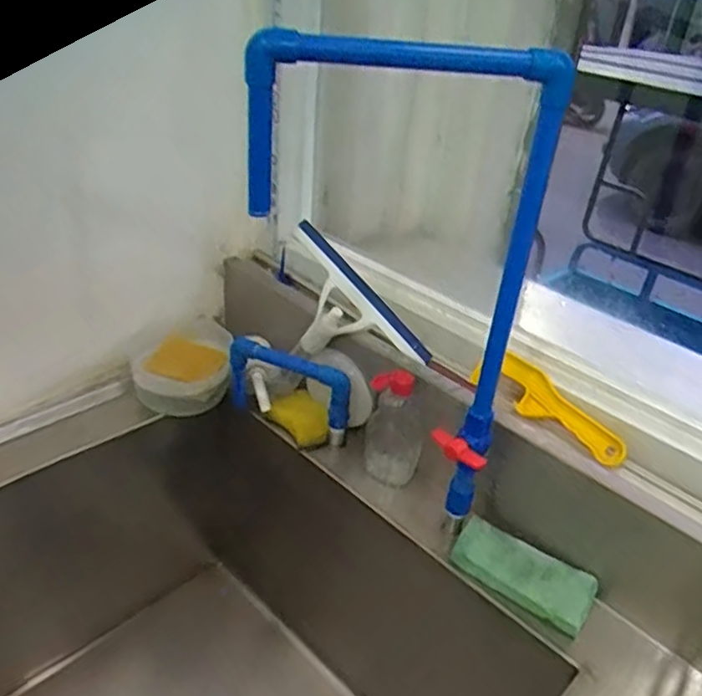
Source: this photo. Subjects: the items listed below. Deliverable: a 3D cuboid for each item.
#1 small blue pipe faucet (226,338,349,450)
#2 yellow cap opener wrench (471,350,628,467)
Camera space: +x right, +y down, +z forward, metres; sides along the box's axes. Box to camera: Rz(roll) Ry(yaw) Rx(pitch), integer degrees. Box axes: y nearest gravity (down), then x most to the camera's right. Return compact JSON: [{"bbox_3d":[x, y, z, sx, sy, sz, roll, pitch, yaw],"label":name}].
[{"bbox_3d":[-0.084,0.052,0.908,0.182,0.127,0.037,21,36,20],"label":"small blue pipe faucet"},{"bbox_3d":[0.235,0.068,0.775,0.046,0.037,0.191,-24,45,-38],"label":"yellow cap opener wrench"}]

